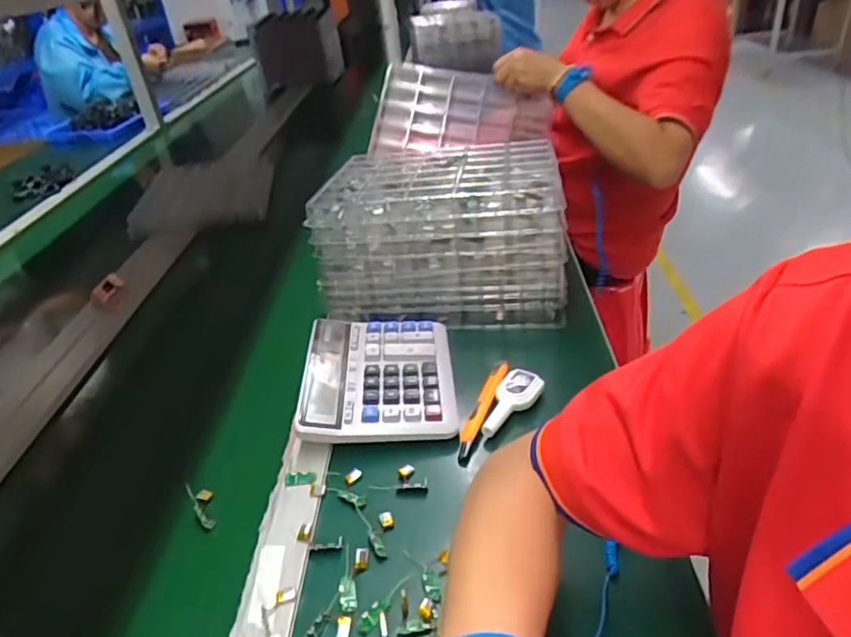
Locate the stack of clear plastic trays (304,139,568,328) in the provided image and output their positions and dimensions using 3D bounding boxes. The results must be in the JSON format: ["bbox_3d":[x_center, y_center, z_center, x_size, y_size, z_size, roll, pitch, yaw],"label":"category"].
[{"bbox_3d":[0.021,-0.111,0.788,0.293,0.160,0.207,-3,33,7],"label":"stack of clear plastic trays"}]

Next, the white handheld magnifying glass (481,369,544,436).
[{"bbox_3d":[0.085,0.083,0.598,0.039,0.021,0.084,15,39,31],"label":"white handheld magnifying glass"}]

